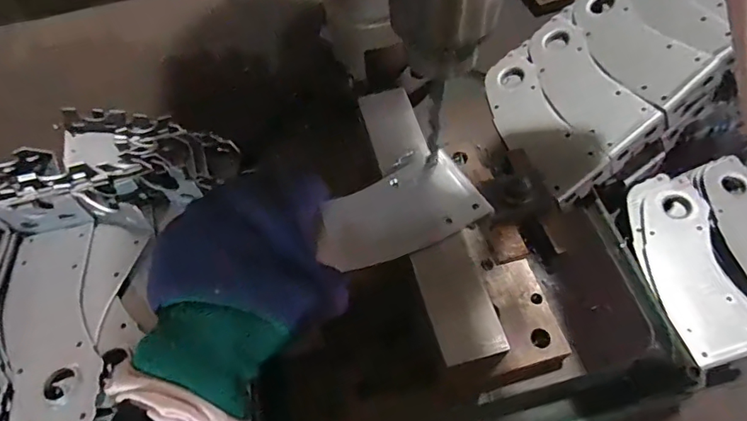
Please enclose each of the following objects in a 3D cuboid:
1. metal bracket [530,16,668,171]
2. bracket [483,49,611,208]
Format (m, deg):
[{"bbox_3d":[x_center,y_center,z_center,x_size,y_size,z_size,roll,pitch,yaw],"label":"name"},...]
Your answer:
[{"bbox_3d":[0.216,-0.126,0.496,0.067,0.028,0.173,-32,57,12],"label":"metal bracket"},{"bbox_3d":[0.168,-0.089,0.500,0.067,0.028,0.177,-28,58,11],"label":"bracket"}]

